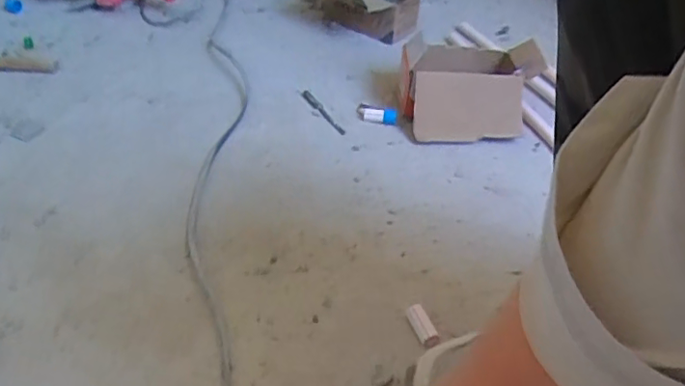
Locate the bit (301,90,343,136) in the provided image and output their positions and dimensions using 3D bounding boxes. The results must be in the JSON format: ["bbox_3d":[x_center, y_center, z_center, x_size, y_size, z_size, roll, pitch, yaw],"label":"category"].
[{"bbox_3d":[-0.031,-0.129,0.913,0.014,0.006,0.135,-20,46,-24],"label":"bit"}]

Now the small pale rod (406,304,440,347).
[{"bbox_3d":[0.084,0.139,0.605,0.016,0.015,0.048,-18,59,-22],"label":"small pale rod"}]

